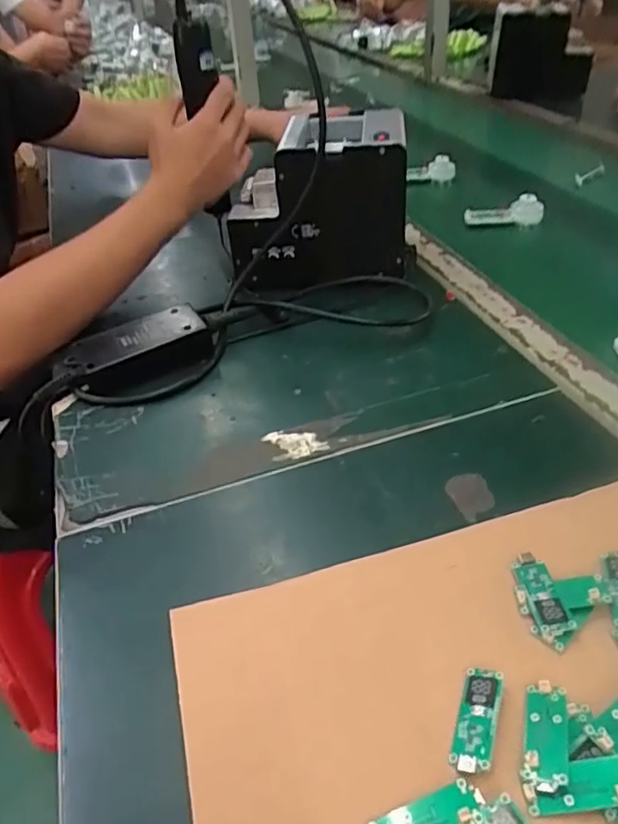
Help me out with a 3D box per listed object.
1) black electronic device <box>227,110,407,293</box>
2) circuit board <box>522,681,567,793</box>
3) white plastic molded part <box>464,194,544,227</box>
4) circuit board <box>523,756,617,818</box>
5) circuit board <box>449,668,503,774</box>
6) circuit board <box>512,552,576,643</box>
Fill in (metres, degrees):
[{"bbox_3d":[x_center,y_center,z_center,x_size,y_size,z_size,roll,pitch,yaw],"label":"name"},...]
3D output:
[{"bbox_3d":[0.009,-0.215,0.648,0.179,0.147,0.108,-1,38,7],"label":"black electronic device"},{"bbox_3d":[0.111,0.150,0.289,0.018,0.005,0.050,8,40,18],"label":"circuit board"},{"bbox_3d":[0.240,-0.247,0.761,0.096,0.037,0.013,-2,38,5],"label":"white plastic molded part"},{"bbox_3d":[0.120,0.162,0.269,0.051,0.005,0.019,-14,48,9],"label":"circuit board"},{"bbox_3d":[0.081,0.147,0.298,0.017,0.004,0.050,10,40,19],"label":"circuit board"},{"bbox_3d":[0.129,0.102,0.348,0.022,0.005,0.052,-7,38,-1],"label":"circuit board"}]

